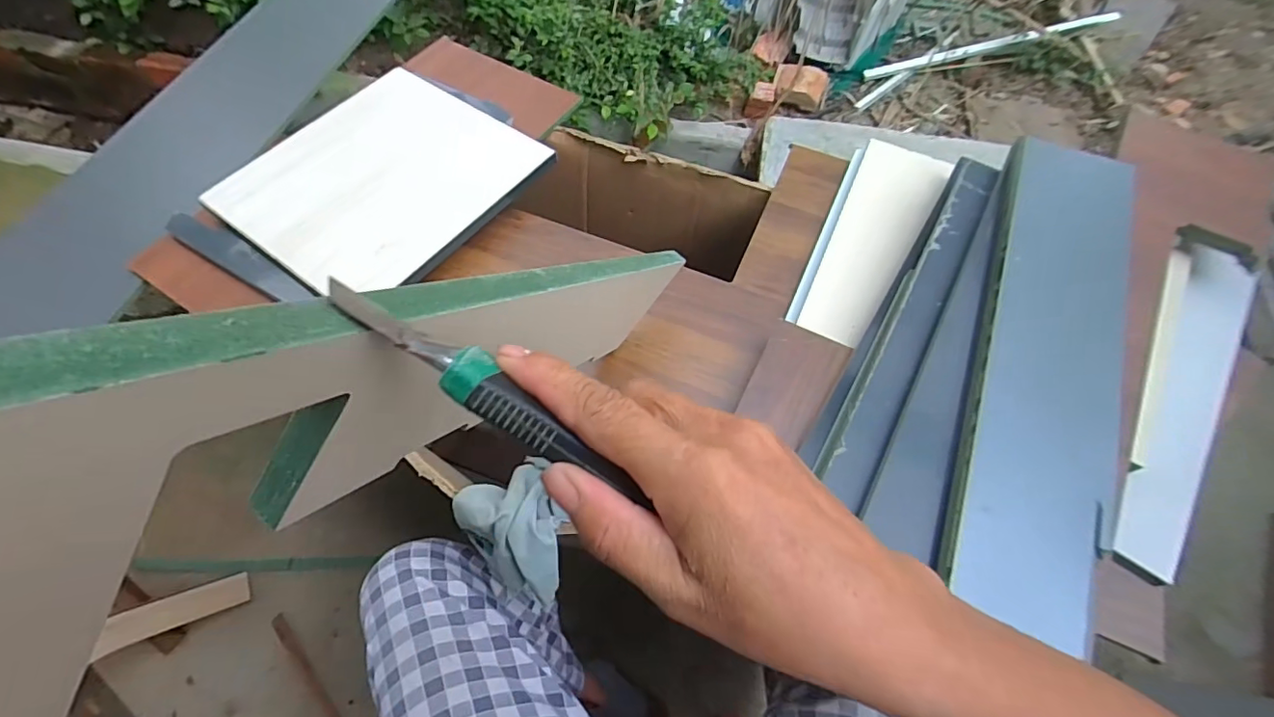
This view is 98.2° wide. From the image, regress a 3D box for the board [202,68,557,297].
[{"bbox_3d":[-0.296,-0.215,0.650,0.279,0.018,0.299,34,65,14],"label":"board"}]

